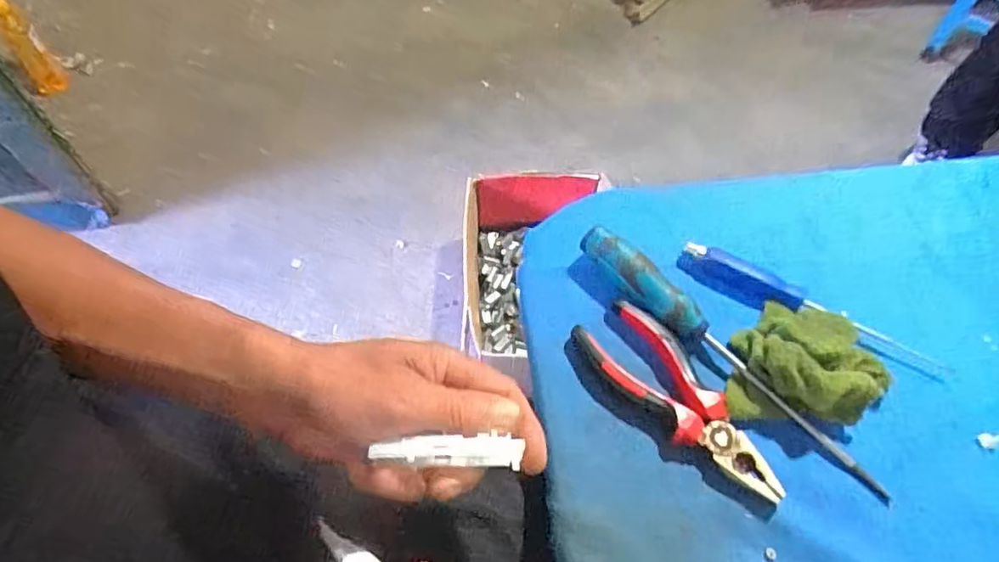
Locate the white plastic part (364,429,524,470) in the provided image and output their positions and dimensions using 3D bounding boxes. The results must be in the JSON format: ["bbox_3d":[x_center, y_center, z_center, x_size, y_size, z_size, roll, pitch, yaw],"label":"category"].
[{"bbox_3d":[-0.026,0.090,0.305,0.073,0.020,0.010,4,55,-10],"label":"white plastic part"}]

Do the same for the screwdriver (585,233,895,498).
[{"bbox_3d":[0.150,0.047,0.396,0.023,0.038,0.246,-39,66,-22],"label":"screwdriver"}]

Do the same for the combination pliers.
[{"bbox_3d":[0.116,0.079,0.383,0.054,0.022,0.153,-33,64,-20],"label":"combination pliers"}]

